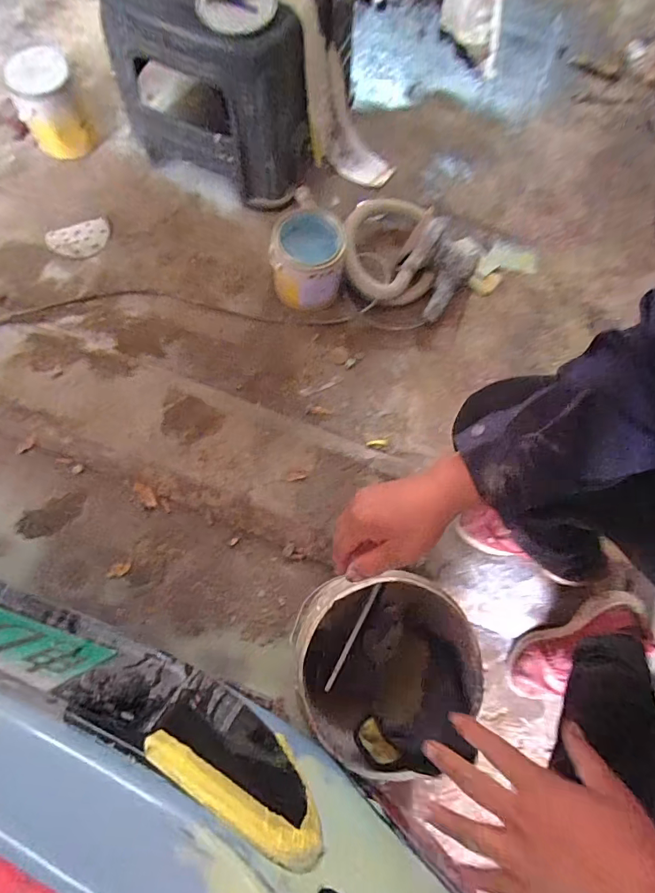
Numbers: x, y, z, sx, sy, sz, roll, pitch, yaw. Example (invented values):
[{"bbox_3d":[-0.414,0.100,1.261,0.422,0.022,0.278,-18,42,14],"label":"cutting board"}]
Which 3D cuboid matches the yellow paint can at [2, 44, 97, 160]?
[{"bbox_3d":[-0.692,-0.847,1.070,0.151,0.182,0.159,1,74,-2],"label":"yellow paint can"}]

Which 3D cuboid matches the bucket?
[{"bbox_3d":[0.090,0.344,0.682,0.256,0.205,0.233,1,74,-2],"label":"bucket"}]

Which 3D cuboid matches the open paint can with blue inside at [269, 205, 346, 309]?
[{"bbox_3d":[-0.043,-0.427,0.958,0.154,0.165,0.147,1,74,-2],"label":"open paint can with blue inside"}]

